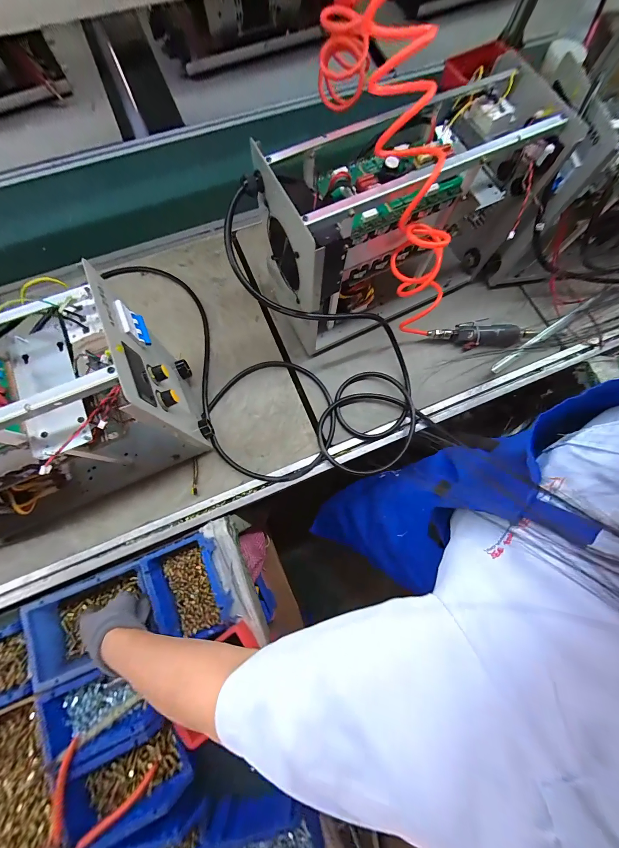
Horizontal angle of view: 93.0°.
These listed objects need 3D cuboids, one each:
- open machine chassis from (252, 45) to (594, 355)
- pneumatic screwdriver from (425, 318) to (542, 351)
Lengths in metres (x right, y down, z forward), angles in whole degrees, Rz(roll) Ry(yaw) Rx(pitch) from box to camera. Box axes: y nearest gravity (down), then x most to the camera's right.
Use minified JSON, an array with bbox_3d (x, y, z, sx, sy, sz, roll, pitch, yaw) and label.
[{"bbox_3d":[0.174,-0.355,0.561,0.475,0.320,0.206,-28,79,-9],"label":"open machine chassis"},{"bbox_3d":[0.389,-0.201,0.673,0.235,0.040,0.054,1,76,-2],"label":"pneumatic screwdriver"}]

